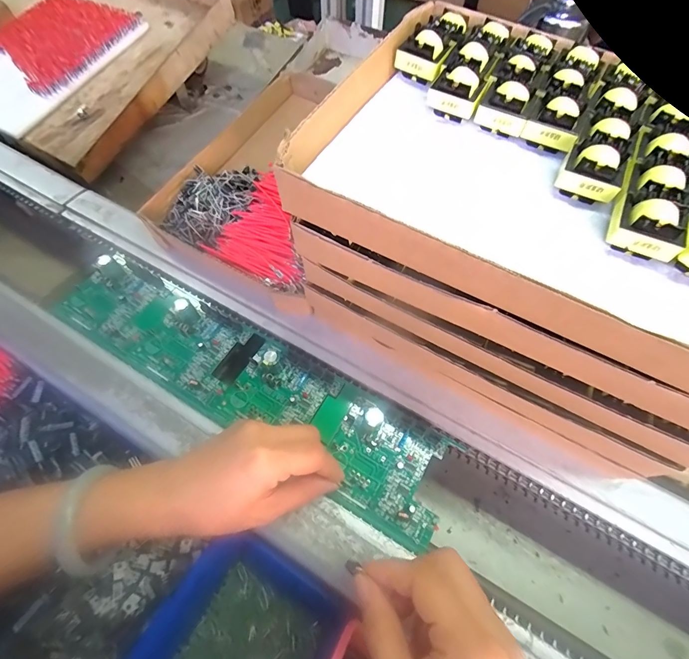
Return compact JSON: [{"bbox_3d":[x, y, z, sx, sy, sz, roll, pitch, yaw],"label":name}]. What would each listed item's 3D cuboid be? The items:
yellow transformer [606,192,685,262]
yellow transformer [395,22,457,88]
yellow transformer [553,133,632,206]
[{"bbox_3d":[0.173,-0.059,0.205,0.037,0.027,0.026,29,66,13],"label":"yellow transformer"},{"bbox_3d":[0.062,-0.213,0.276,0.036,0.028,0.028,29,66,13],"label":"yellow transformer"},{"bbox_3d":[0.157,-0.100,0.226,0.034,0.028,0.031,28,66,13],"label":"yellow transformer"}]

